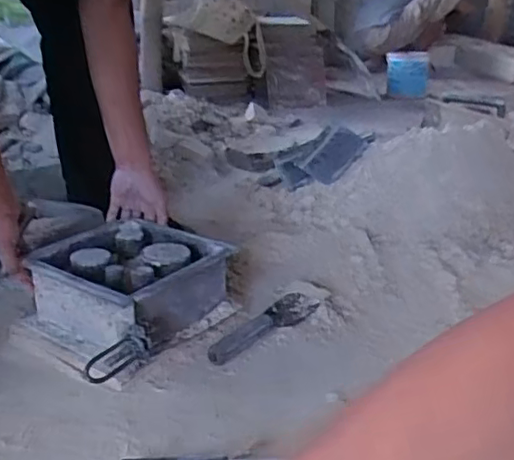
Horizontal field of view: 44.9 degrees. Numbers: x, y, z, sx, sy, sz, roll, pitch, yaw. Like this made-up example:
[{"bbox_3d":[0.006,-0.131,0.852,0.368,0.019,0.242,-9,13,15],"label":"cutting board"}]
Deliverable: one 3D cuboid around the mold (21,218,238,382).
[{"bbox_3d":[-0.211,0.099,0.937,0.245,0.123,0.274,15,28,28],"label":"mold"}]

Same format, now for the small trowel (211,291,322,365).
[{"bbox_3d":[0.012,0.144,0.979,0.072,0.033,0.246,17,29,31],"label":"small trowel"}]

